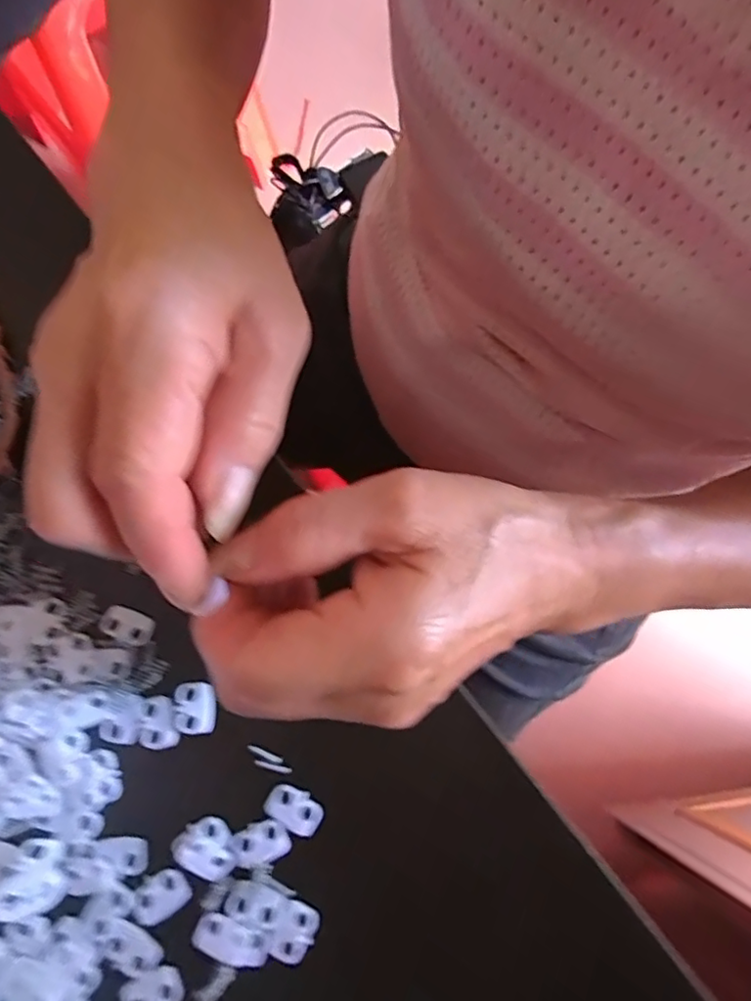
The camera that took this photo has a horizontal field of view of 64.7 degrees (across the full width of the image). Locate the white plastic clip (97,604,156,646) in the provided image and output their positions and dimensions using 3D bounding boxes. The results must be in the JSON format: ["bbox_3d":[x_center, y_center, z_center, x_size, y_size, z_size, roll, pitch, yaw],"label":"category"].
[{"bbox_3d":[-0.100,0.050,0.238,0.021,0.004,0.013,21,76,4],"label":"white plastic clip"}]

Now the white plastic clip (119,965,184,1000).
[{"bbox_3d":[-0.079,0.174,0.208,0.022,0.004,0.014,-18,77,-5],"label":"white plastic clip"}]

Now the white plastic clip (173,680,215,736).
[{"bbox_3d":[-0.071,0.081,0.231,0.015,0.004,0.020,-7,76,-3],"label":"white plastic clip"}]

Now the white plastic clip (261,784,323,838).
[{"bbox_3d":[-0.031,0.116,0.224,0.021,0.004,0.013,29,77,6],"label":"white plastic clip"}]

